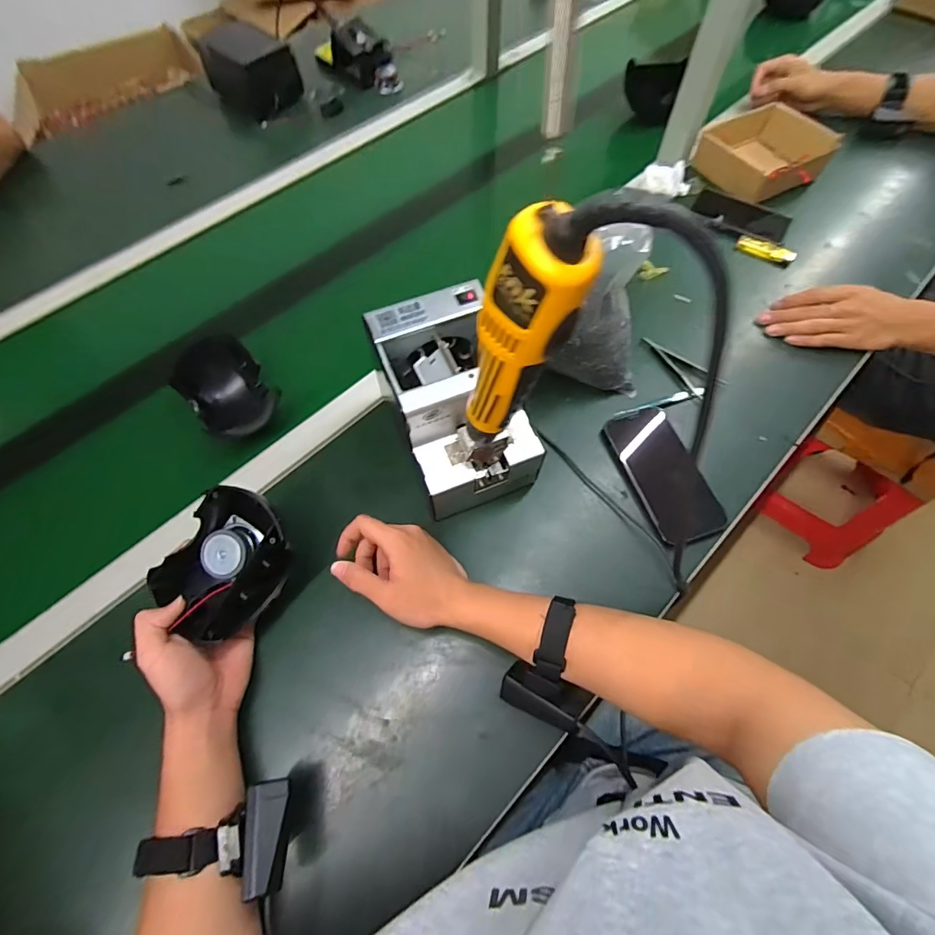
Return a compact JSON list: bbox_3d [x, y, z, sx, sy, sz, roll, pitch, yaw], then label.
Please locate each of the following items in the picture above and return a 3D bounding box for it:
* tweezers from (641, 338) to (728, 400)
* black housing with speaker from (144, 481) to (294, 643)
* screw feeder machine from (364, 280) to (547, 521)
[{"bbox_3d":[0.266,-0.129,0.600,0.039,0.007,0.113,-39,69,-18],"label":"tweezers"},{"bbox_3d":[-0.212,0.081,0.408,0.086,0.076,0.111,40,69,19],"label":"black housing with speaker"},{"bbox_3d":[-0.010,-0.058,0.497,0.124,0.166,0.174,-20,64,-9],"label":"screw feeder machine"}]

